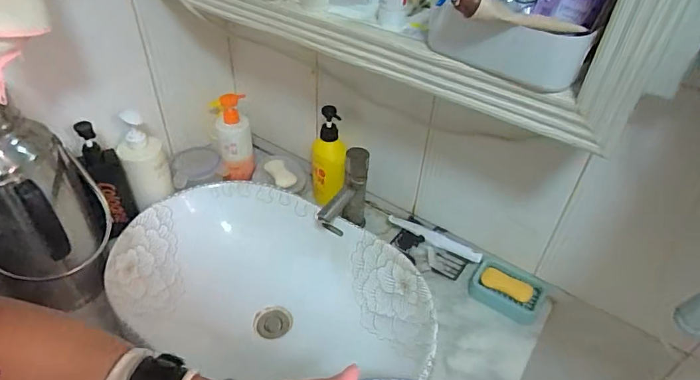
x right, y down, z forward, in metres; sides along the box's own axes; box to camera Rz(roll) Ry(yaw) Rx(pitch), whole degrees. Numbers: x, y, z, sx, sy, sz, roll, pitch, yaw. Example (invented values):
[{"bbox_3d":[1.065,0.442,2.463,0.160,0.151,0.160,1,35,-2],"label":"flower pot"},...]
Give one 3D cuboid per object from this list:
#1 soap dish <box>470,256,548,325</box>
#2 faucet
[{"bbox_3d":[0.279,0.179,0.819,0.122,0.031,0.088,23,44,18],"label":"soap dish"},{"bbox_3d":[-0.002,0.013,0.848,0.060,0.125,0.135,17,42,13],"label":"faucet"}]

